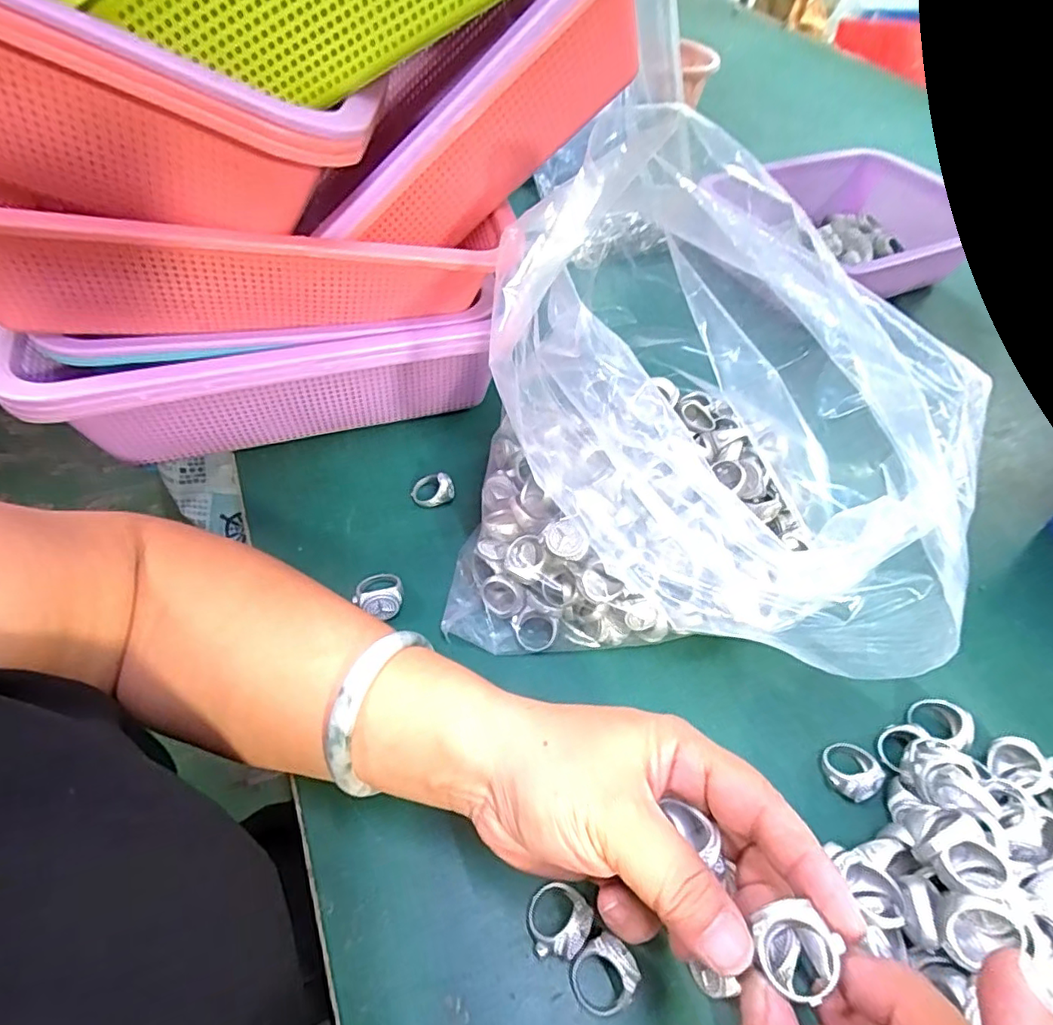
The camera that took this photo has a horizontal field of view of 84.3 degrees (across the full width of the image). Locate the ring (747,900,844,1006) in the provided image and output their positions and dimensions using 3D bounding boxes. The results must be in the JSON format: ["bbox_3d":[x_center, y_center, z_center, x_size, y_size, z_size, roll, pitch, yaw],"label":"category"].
[{"bbox_3d":[0.078,0.127,0.170,0.020,0.009,0.023,-27,58,-25],"label":"ring"}]

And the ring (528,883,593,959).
[{"bbox_3d":[0.014,0.168,0.237,0.025,0.017,0.023,3,51,-3],"label":"ring"}]

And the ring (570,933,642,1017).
[{"bbox_3d":[0.031,0.182,0.228,0.024,0.016,0.024,3,51,-3],"label":"ring"}]

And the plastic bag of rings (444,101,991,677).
[{"bbox_3d":[0.085,-0.047,0.298,0.214,0.200,0.217,17,51,8],"label":"plastic bag of rings"}]

